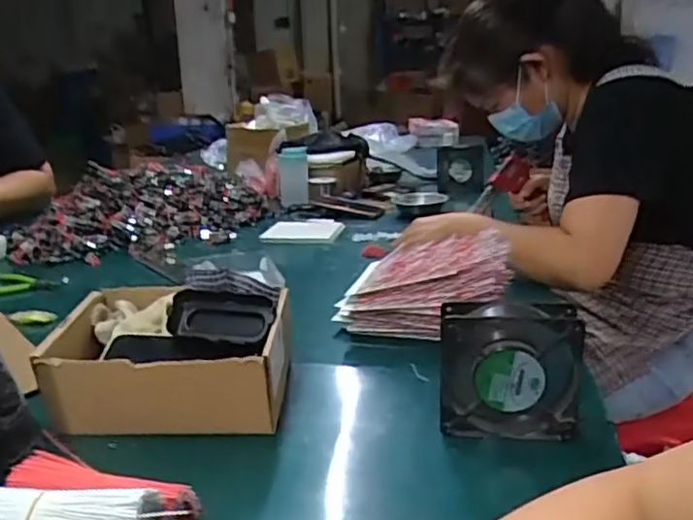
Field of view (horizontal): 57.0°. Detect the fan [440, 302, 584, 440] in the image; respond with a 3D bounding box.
[{"bbox_3d":[0.145,0.102,0.569,0.121,0.123,0.032,2,16,10],"label":"fan"}]

